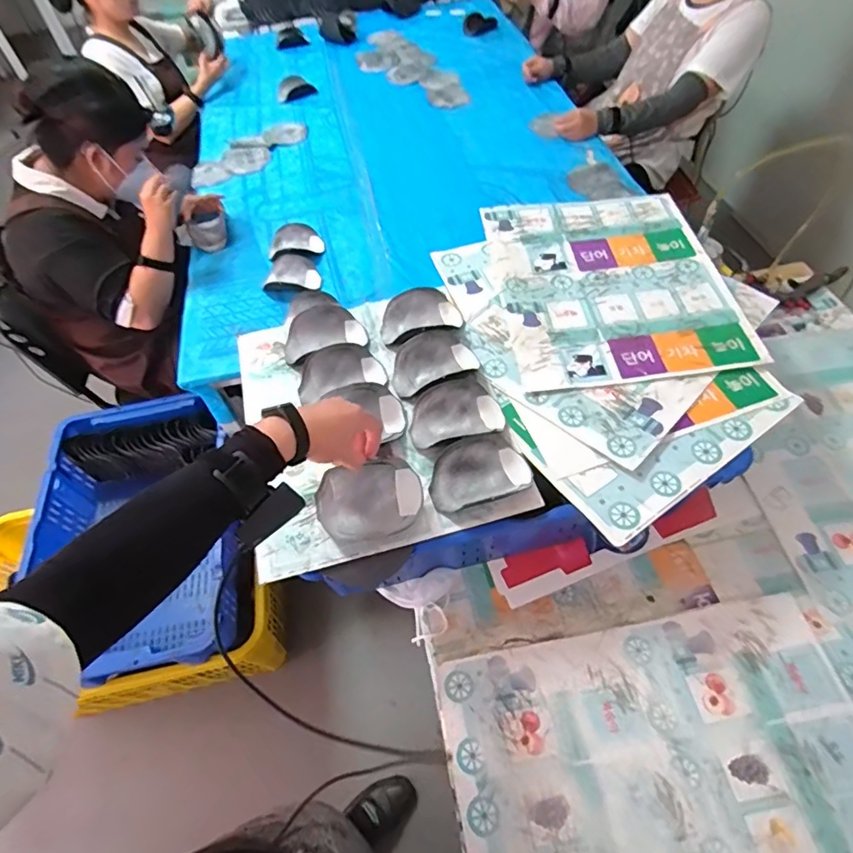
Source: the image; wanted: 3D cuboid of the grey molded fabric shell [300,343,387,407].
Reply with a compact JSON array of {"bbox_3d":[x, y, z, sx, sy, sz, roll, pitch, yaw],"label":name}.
[{"bbox_3d":[-0.141,-0.085,0.861,0.142,0.041,0.092,-25,57,-12],"label":"grey molded fabric shell"}]

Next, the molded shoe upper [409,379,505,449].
[{"bbox_3d":[0.041,-0.022,0.787,0.141,0.042,0.091,-18,56,-8],"label":"molded shoe upper"}]

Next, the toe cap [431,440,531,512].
[{"bbox_3d":[0.075,0.065,0.736,0.140,0.035,0.094,-9,55,-2],"label":"toe cap"}]

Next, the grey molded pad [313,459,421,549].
[{"bbox_3d":[-0.078,0.100,0.704,0.141,0.052,0.091,-14,56,-5],"label":"grey molded pad"}]

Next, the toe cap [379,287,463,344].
[{"bbox_3d":[-0.013,-0.192,0.926,0.144,0.046,0.095,-14,56,-5],"label":"toe cap"}]

